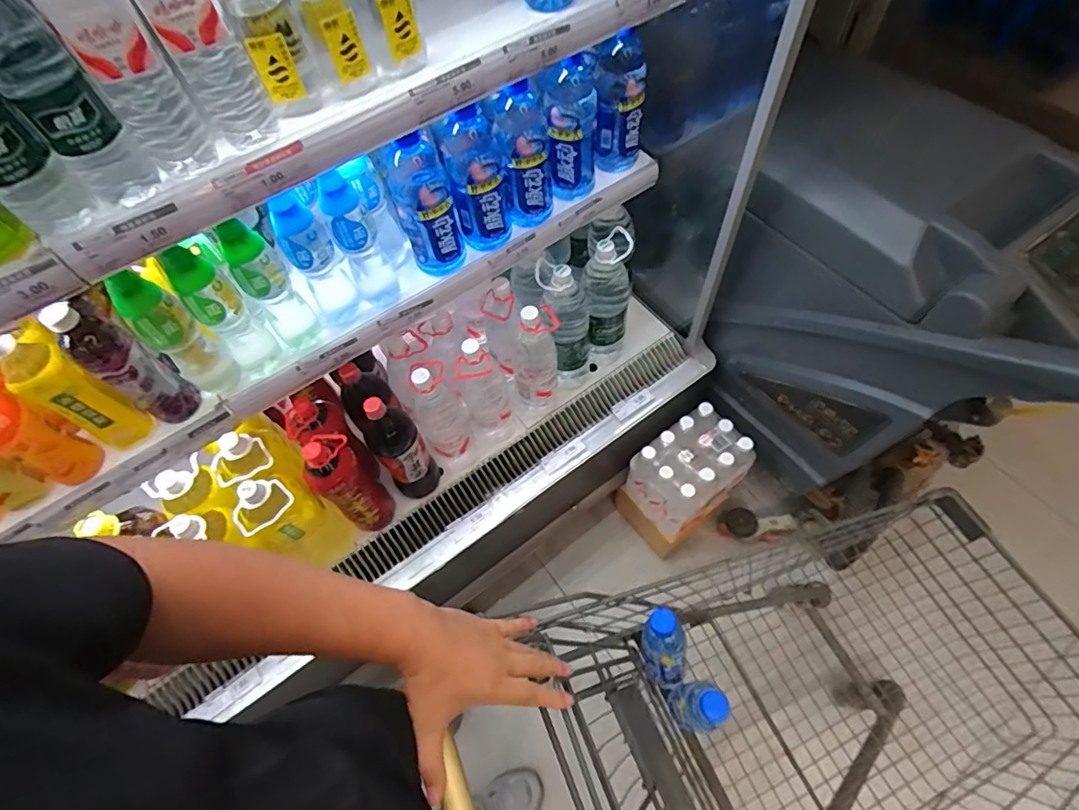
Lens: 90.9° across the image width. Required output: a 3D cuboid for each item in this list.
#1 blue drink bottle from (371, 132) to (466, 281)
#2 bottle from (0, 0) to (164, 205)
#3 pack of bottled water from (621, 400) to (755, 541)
[{"bbox_3d":[-0.179,-0.304,0.822,0.096,0.224,0.078,-22,60,-9],"label":"blue drink bottle"},{"bbox_3d":[-0.426,-0.275,0.459,0.065,0.212,0.058,-38,64,-17],"label":"bottle"},{"bbox_3d":[0.356,0.157,1.274,0.251,0.182,0.180,-32,62,-14],"label":"pack of bottled water"}]

